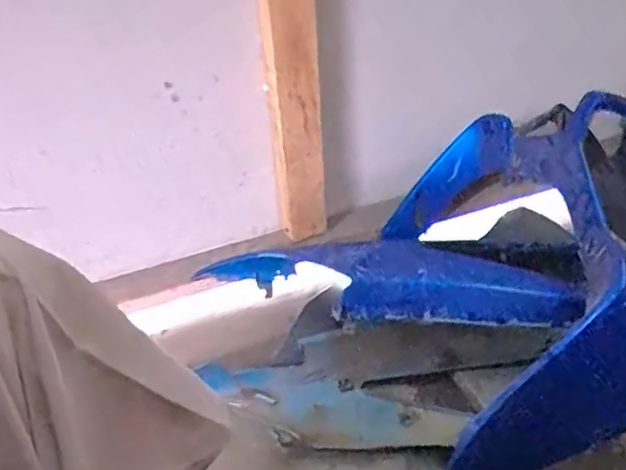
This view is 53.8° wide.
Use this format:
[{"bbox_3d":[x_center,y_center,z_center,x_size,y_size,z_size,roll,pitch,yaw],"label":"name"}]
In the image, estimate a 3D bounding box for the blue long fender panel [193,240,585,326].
[{"bbox_3d":[0.076,0.063,0.784,0.470,0.080,0.105,3,43,10],"label":"blue long fender panel"}]

